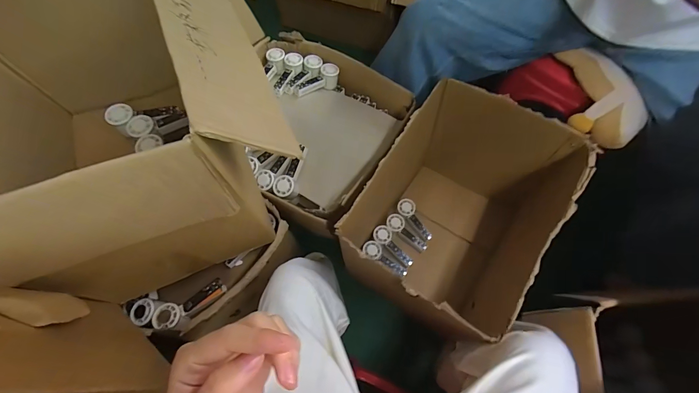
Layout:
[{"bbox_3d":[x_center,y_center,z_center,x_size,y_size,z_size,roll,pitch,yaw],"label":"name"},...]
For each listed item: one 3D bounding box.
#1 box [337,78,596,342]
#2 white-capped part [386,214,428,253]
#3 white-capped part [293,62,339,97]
[{"bbox_3d":[0.253,0.050,0.843,0.388,0.435,0.526,30,70,15],"label":"box"},{"bbox_3d":[0.180,0.116,1.010,0.149,0.025,0.057,43,73,-1],"label":"white-capped part"},{"bbox_3d":[-0.098,-0.347,0.975,0.150,0.055,0.044,-32,68,-12],"label":"white-capped part"}]

